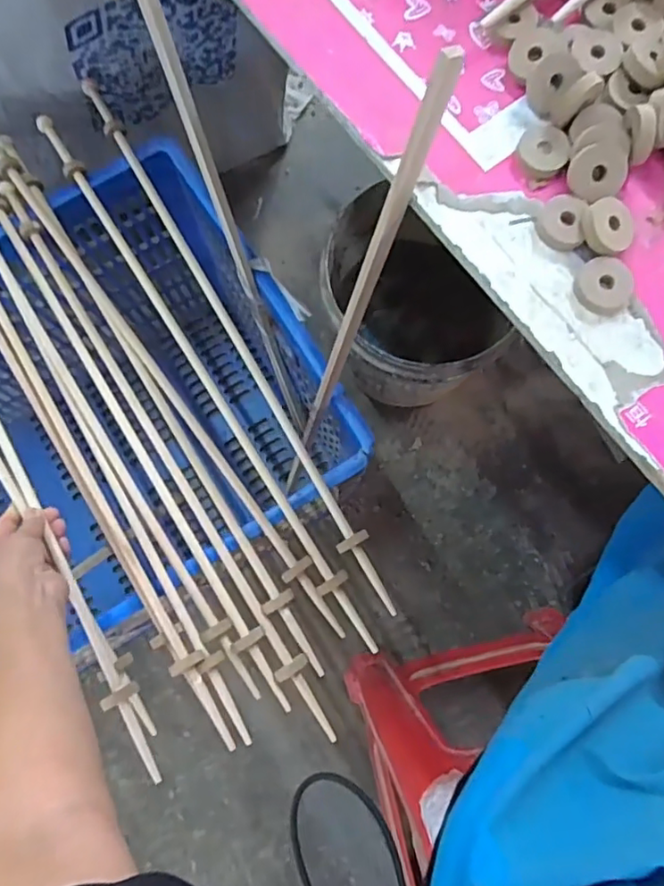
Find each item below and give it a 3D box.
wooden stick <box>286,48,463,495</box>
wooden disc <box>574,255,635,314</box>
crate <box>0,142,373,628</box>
[{"bbox_3d":[0.003,-0.076,0.558,0.013,0.586,0.014,37,60,7],"label":"wooden stick"},{"bbox_3d":[0.178,-0.103,0.376,0.035,0.011,0.036,0,80,1],"label":"wooden disc"},{"bbox_3d":[-0.347,0.011,0.799,0.659,0.395,0.462,-30,81,-5],"label":"crate"}]

